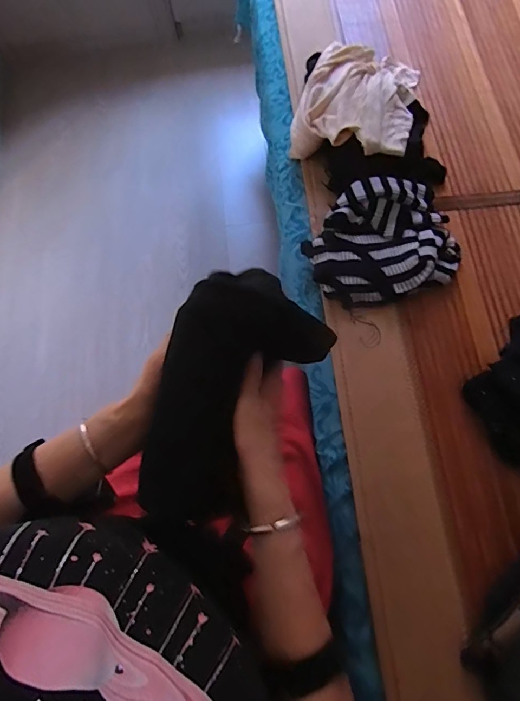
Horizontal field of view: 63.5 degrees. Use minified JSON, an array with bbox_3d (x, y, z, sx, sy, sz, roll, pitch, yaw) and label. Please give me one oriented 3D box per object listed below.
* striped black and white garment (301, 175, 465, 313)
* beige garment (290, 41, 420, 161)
[{"bbox_3d":[0.194,-0.177,0.675,0.233,0.074,0.192,-18,71,-5],"label":"striped black and white garment"},{"bbox_3d":[0.180,-0.461,0.761,0.195,0.099,0.304,16,72,7],"label":"beige garment"}]

